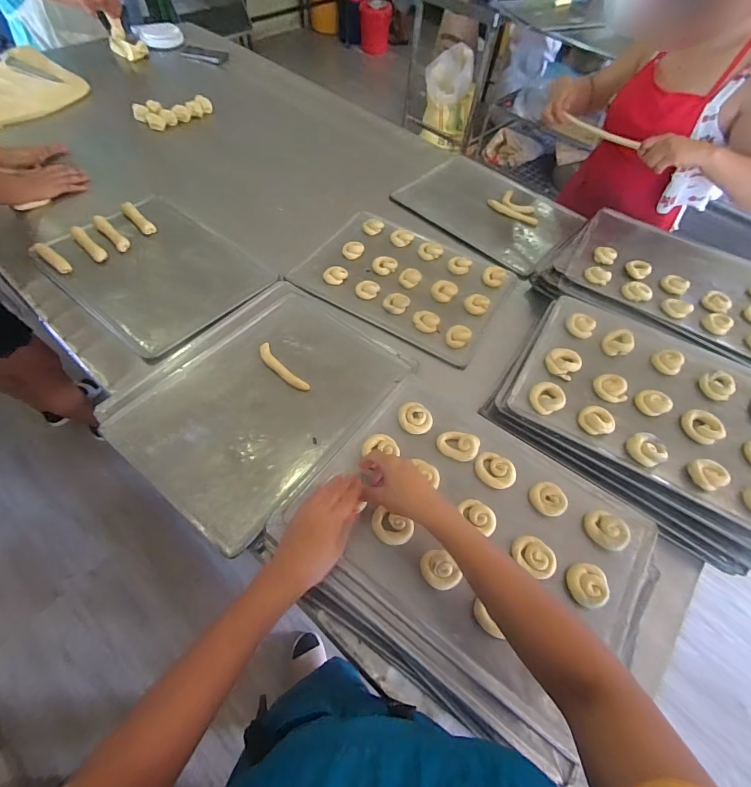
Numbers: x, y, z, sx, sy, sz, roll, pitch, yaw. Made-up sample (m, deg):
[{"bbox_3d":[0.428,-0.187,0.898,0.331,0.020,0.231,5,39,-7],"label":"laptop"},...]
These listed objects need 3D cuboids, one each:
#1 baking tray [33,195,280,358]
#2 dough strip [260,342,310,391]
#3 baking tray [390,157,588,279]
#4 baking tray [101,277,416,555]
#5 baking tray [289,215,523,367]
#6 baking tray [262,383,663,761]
[{"bbox_3d":[-0.477,-0.277,0.864,0.421,0.024,0.321,36,62,17],"label":"baking tray"},{"bbox_3d":[-0.177,-0.048,0.742,0.030,0.018,0.134,-38,68,-24],"label":"dough strip"},{"bbox_3d":[0.316,-0.521,1.087,0.455,0.034,0.357,39,63,18],"label":"baking tray"},{"bbox_3d":[-0.194,-0.020,0.708,0.372,0.028,0.464,35,59,19],"label":"baking tray"},{"bbox_3d":[0.075,-0.281,0.914,0.443,0.019,0.349,28,60,13],"label":"baking tray"},{"bbox_3d":[0.141,0.191,0.569,0.457,0.033,0.374,37,61,18],"label":"baking tray"}]

